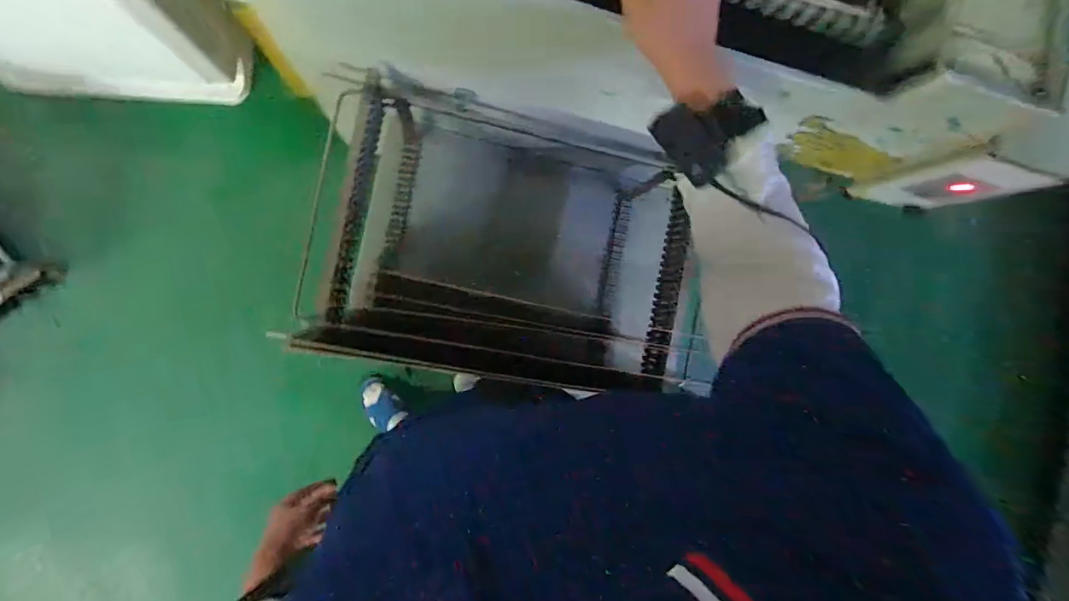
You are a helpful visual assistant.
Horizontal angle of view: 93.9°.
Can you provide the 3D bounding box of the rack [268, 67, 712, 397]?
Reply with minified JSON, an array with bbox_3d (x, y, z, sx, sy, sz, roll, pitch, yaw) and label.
[{"bbox_3d":[-0.051,-0.116,0.900,0.558,0.315,0.421,3,89,-10],"label":"rack"}]

